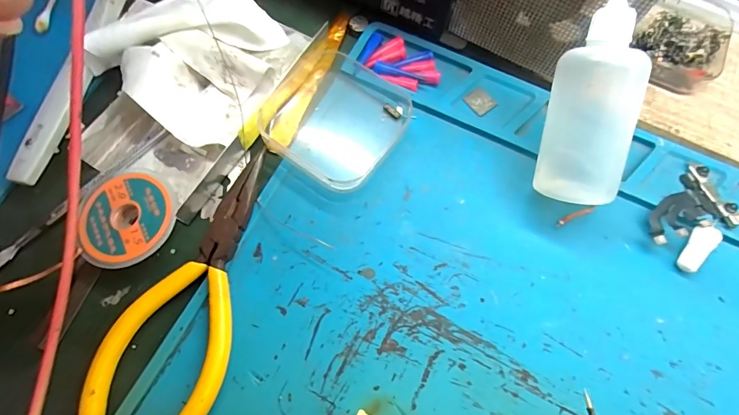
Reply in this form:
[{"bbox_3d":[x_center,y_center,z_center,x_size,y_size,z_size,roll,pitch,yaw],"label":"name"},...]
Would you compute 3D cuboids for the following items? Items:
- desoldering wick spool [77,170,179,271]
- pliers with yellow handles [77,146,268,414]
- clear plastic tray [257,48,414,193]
[{"bbox_3d":[-0.108,0.006,0.177,0.040,0.013,0.043,1,69,-2],"label":"desoldering wick spool"},{"bbox_3d":[-0.074,0.031,0.171,0.049,0.009,0.127,15,70,4],"label":"pliers with yellow handles"},{"bbox_3d":[-0.017,-0.048,0.200,0.065,0.012,0.067,35,72,10],"label":"clear plastic tray"}]

